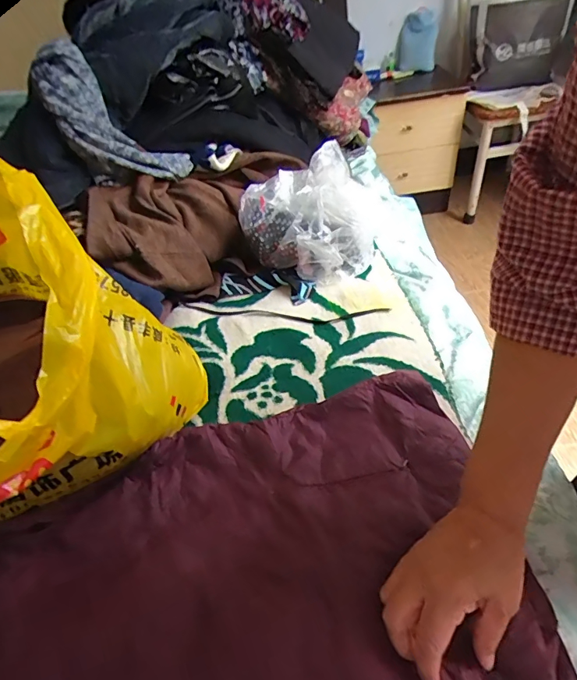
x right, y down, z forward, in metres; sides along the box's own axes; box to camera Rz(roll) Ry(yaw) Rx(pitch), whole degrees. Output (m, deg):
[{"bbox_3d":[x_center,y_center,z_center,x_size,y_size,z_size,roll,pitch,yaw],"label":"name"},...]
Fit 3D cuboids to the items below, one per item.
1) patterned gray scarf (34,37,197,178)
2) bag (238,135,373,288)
[{"bbox_3d":[-0.291,-0.349,0.712,0.275,0.085,0.120,39,40,-22],"label":"patterned gray scarf"},{"bbox_3d":[0.045,-0.212,0.765,0.208,0.154,0.203,7,45,14],"label":"bag"}]

